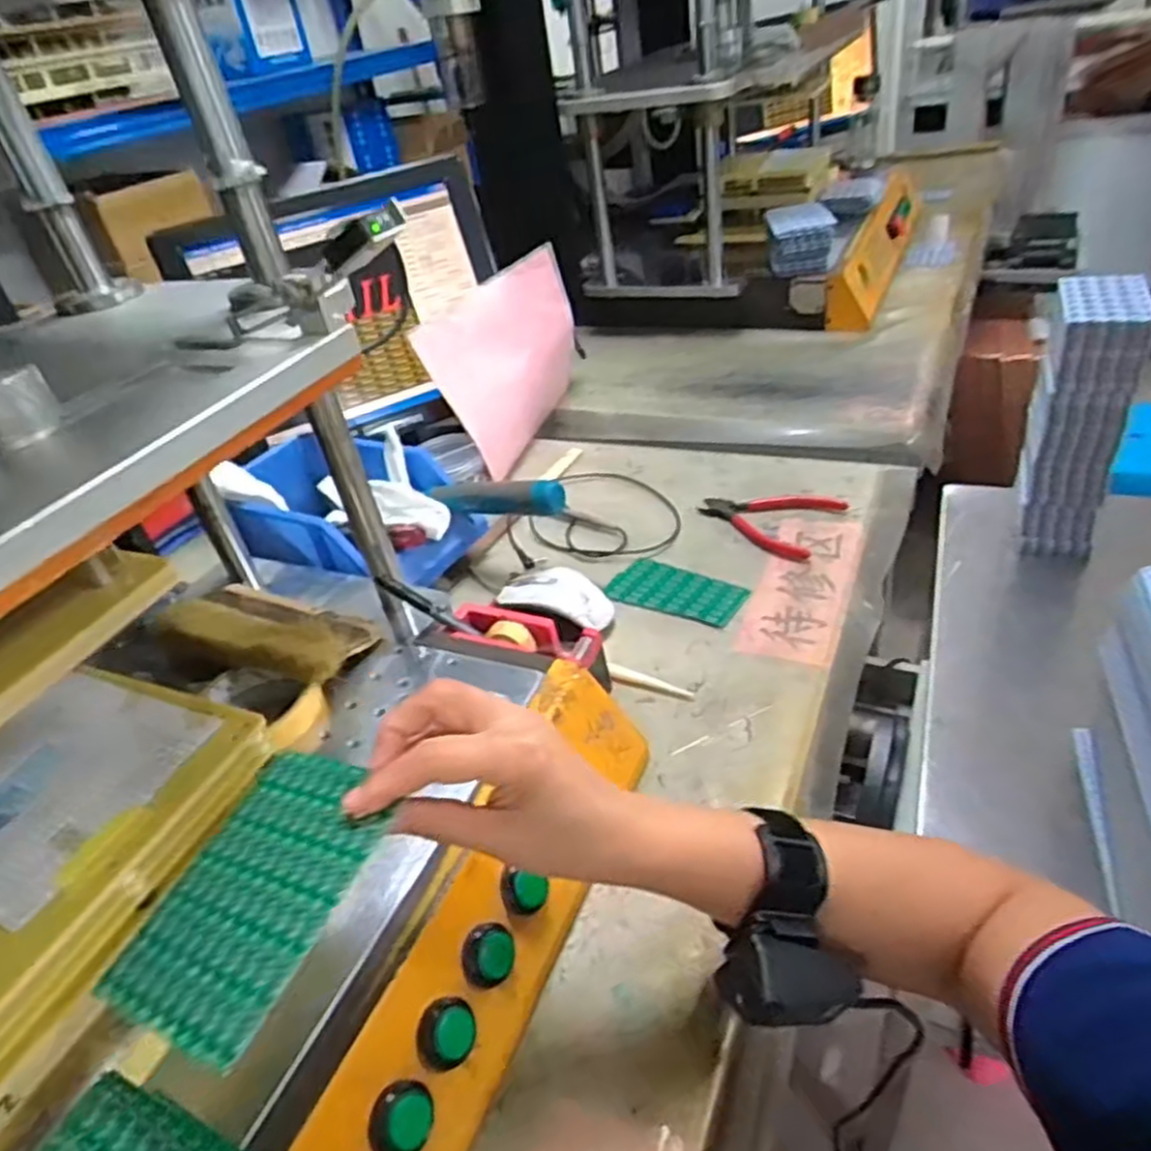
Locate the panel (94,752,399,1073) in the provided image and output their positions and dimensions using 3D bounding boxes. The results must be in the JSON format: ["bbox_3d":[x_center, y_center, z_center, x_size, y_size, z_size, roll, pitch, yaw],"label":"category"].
[{"bbox_3d":[-0.138,0.135,0.339,0.093,0.004,0.122,2,43,33],"label":"panel"}]

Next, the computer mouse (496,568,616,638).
[{"bbox_3d":[-0.018,0.021,0.725,0.115,0.042,0.066,8,41,23],"label":"computer mouse"}]

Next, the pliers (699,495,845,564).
[{"bbox_3d":[0.194,-0.069,0.802,0.137,0.026,0.098,16,44,31],"label":"pliers"}]

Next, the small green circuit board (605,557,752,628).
[{"bbox_3d":[0.097,0.015,0.742,0.128,0.005,0.064,17,44,35],"label":"small green circuit board"}]

